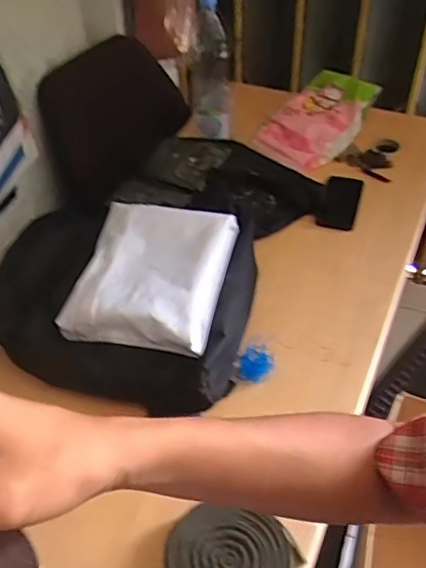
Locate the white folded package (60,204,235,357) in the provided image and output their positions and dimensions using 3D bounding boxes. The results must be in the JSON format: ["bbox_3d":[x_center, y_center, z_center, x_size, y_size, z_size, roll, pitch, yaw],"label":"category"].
[{"bbox_3d":[-0.092,-0.020,0.893,0.219,0.063,0.244,9,48,11],"label":"white folded package"}]

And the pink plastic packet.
[{"bbox_3d":[0.239,-0.382,1.339,0.193,0.079,0.336,23,52,22],"label":"pink plastic packet"}]

